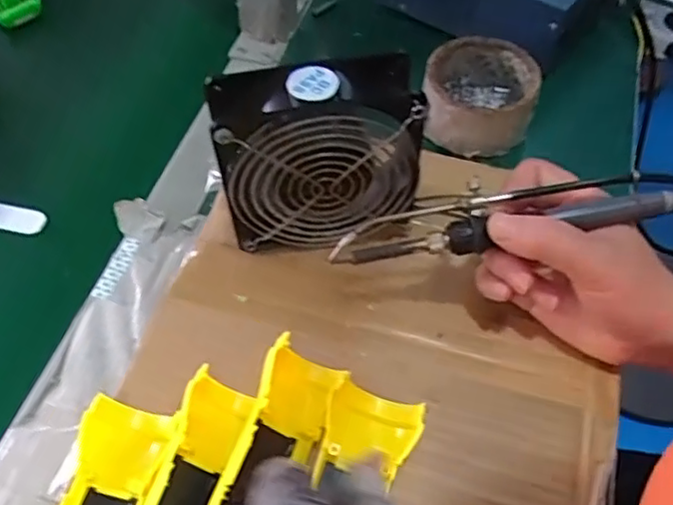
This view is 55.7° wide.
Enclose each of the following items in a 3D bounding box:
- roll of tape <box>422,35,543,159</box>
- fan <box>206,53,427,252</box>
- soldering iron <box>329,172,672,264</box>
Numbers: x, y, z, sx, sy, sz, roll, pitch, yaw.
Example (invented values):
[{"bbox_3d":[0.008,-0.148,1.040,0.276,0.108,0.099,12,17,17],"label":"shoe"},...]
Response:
[{"bbox_3d":[0.109,-0.120,0.489,0.081,0.044,0.081,1,55,-1],"label":"roll of tape"},{"bbox_3d":[-0.012,-0.055,0.398,0.116,0.120,0.048,-5,55,-5],"label":"fan"},{"bbox_3d":[0.101,-0.021,0.354,0.206,0.022,0.027,-8,55,6],"label":"soldering iron"}]

